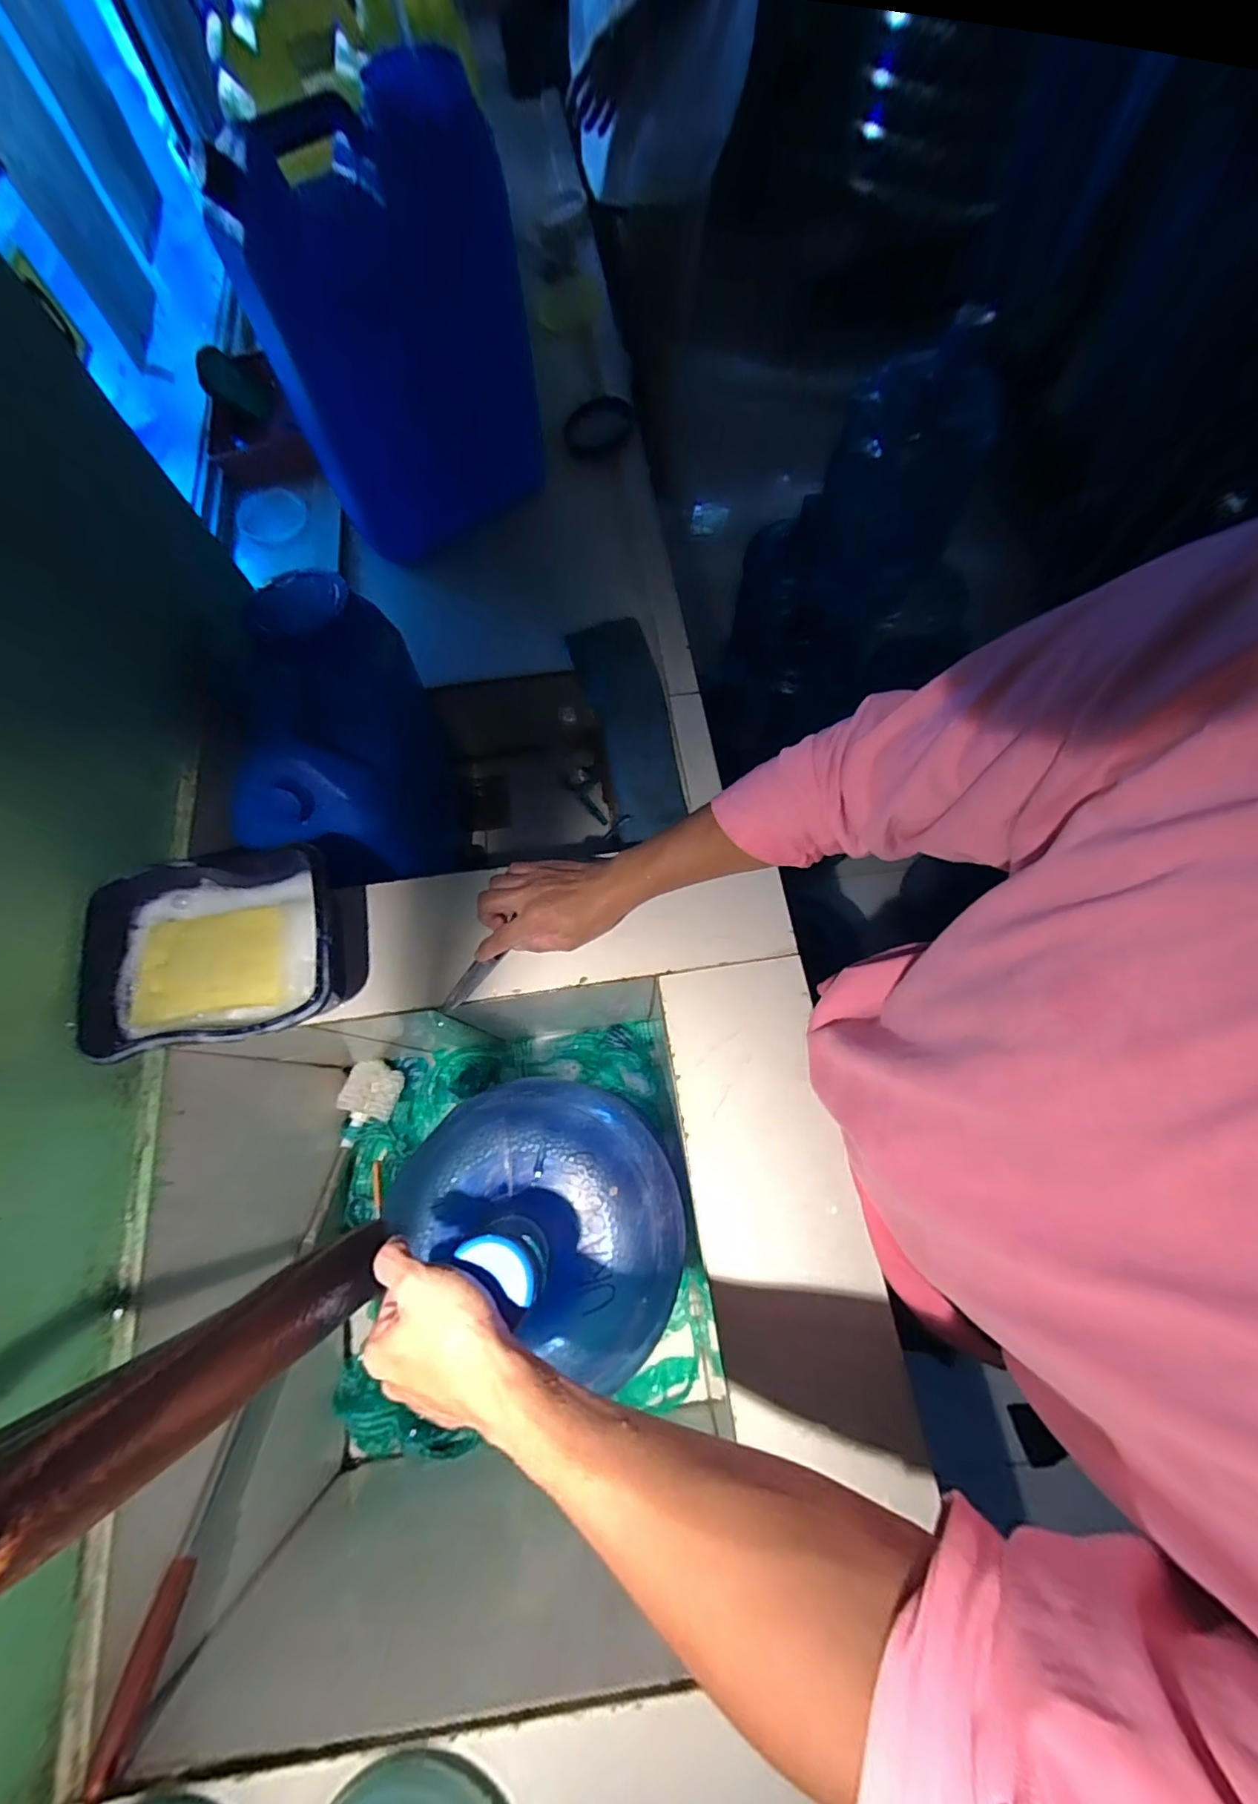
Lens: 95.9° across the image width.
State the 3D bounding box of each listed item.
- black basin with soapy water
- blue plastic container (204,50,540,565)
[{"bbox_3d":[-0.361,0.046,0.518,0.208,0.083,0.177,-12,71,-4],"label":"black basin with soapy water"},{"bbox_3d":[-0.300,-0.746,0.771,0.318,0.390,0.225,-9,71,-3],"label":"blue plastic container"}]

